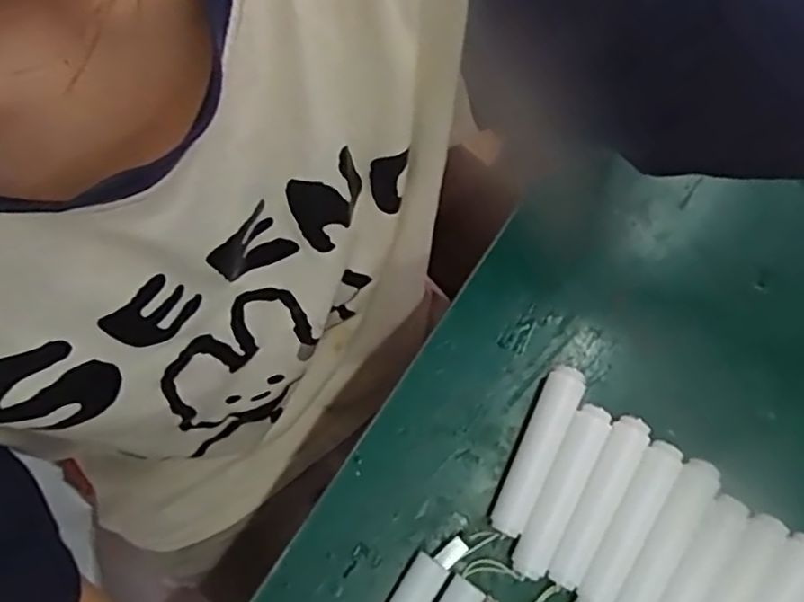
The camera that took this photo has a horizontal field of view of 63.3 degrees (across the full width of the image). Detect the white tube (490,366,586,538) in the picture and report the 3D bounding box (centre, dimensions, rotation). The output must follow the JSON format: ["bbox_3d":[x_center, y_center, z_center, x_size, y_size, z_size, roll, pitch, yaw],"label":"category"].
[{"bbox_3d":[0.070,0.076,0.332,0.018,0.016,0.088,24,75,6],"label":"white tube"}]

